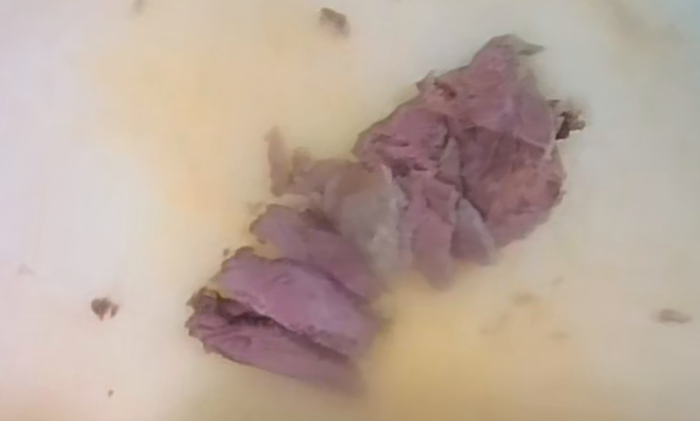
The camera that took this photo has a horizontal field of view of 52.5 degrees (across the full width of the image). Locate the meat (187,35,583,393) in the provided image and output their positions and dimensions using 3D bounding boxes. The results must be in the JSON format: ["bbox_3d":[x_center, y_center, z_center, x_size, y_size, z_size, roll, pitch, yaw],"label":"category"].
[{"bbox_3d":[0.008,0.004,0.212,0.127,0.027,0.063,-43,92,9],"label":"meat"}]

